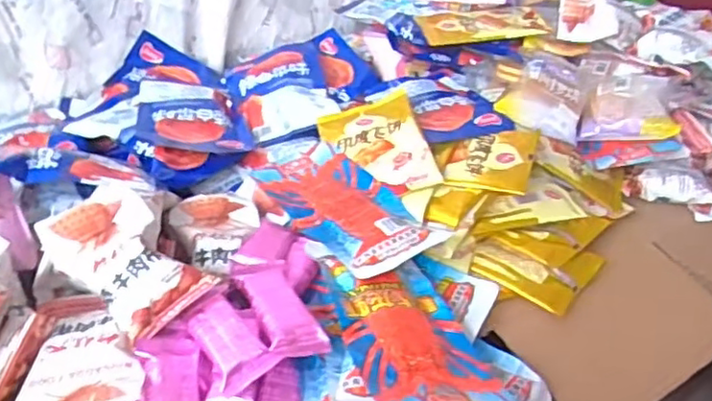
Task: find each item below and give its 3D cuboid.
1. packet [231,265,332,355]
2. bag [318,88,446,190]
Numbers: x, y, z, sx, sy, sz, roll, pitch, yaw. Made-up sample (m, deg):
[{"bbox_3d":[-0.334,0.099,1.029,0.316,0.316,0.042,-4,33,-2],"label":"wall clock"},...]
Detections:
[{"bbox_3d":[-0.057,0.078,0.483,0.042,0.014,0.093,-13,37,-23],"label":"packet"},{"bbox_3d":[0.019,-0.060,0.666,0.100,0.014,0.155,-16,43,1],"label":"bag"}]

